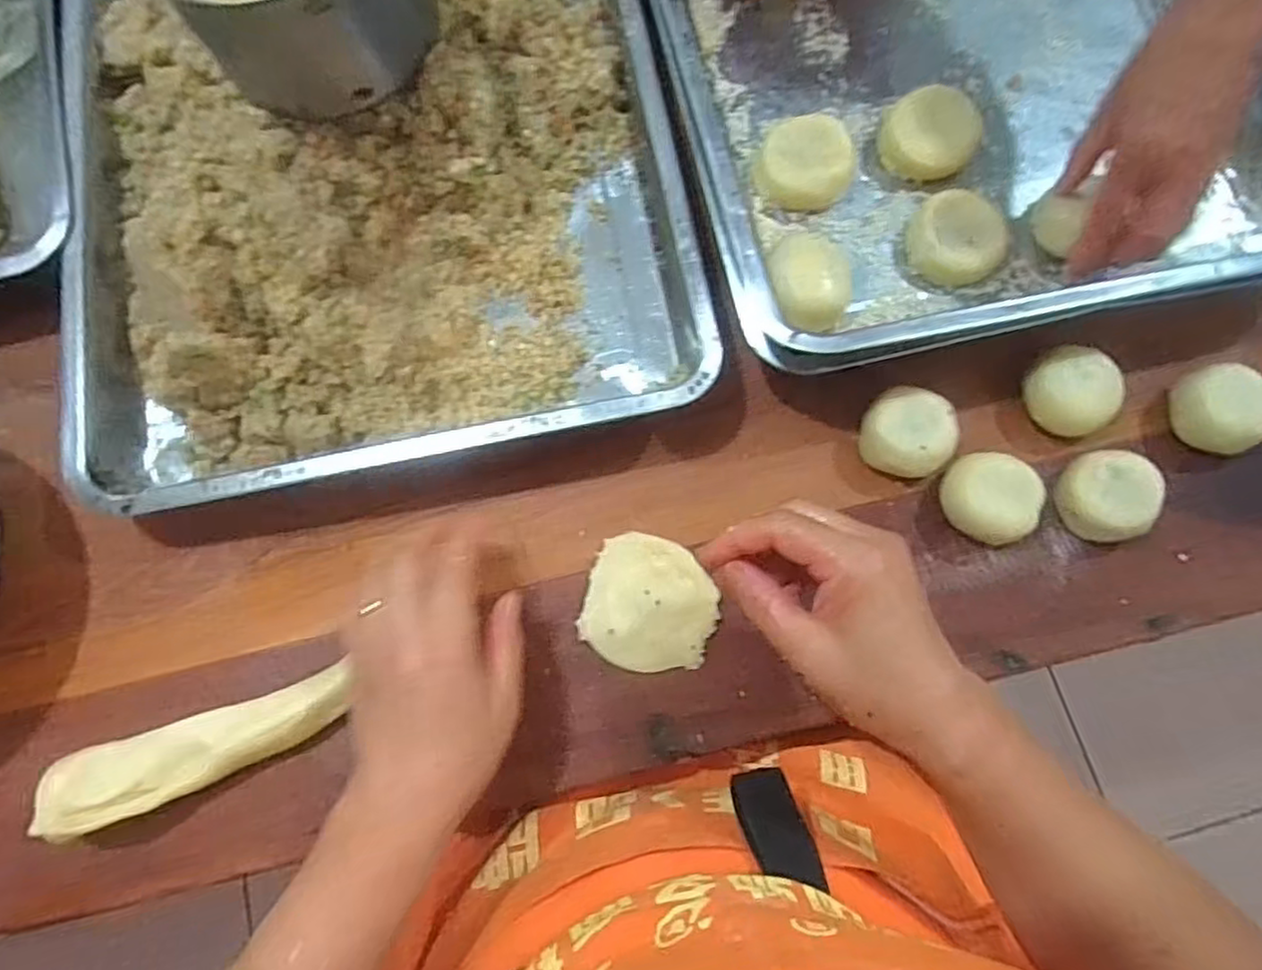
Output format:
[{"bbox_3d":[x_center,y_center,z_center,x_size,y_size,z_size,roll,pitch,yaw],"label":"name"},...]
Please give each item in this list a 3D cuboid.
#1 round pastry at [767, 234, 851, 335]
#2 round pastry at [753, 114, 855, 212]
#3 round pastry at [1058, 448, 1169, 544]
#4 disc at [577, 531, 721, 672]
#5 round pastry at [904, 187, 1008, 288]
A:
[{"bbox_3d":[0.108,-0.119,0.413,0.046,0.029,0.052,-6,76,-1],"label":"round pastry"},{"bbox_3d":[0.111,-0.204,0.439,0.059,0.035,0.048,15,76,4],"label":"round pastry"},{"bbox_3d":[0.283,0.006,0.407,0.044,0.030,0.048,0,76,0],"label":"round pastry"},{"bbox_3d":[0.012,0.072,0.415,0.078,0.006,0.077,0,77,-1],"label":"disc"},{"bbox_3d":[0.205,-0.155,0.432,0.055,0.022,0.060,0,76,0],"label":"round pastry"}]

